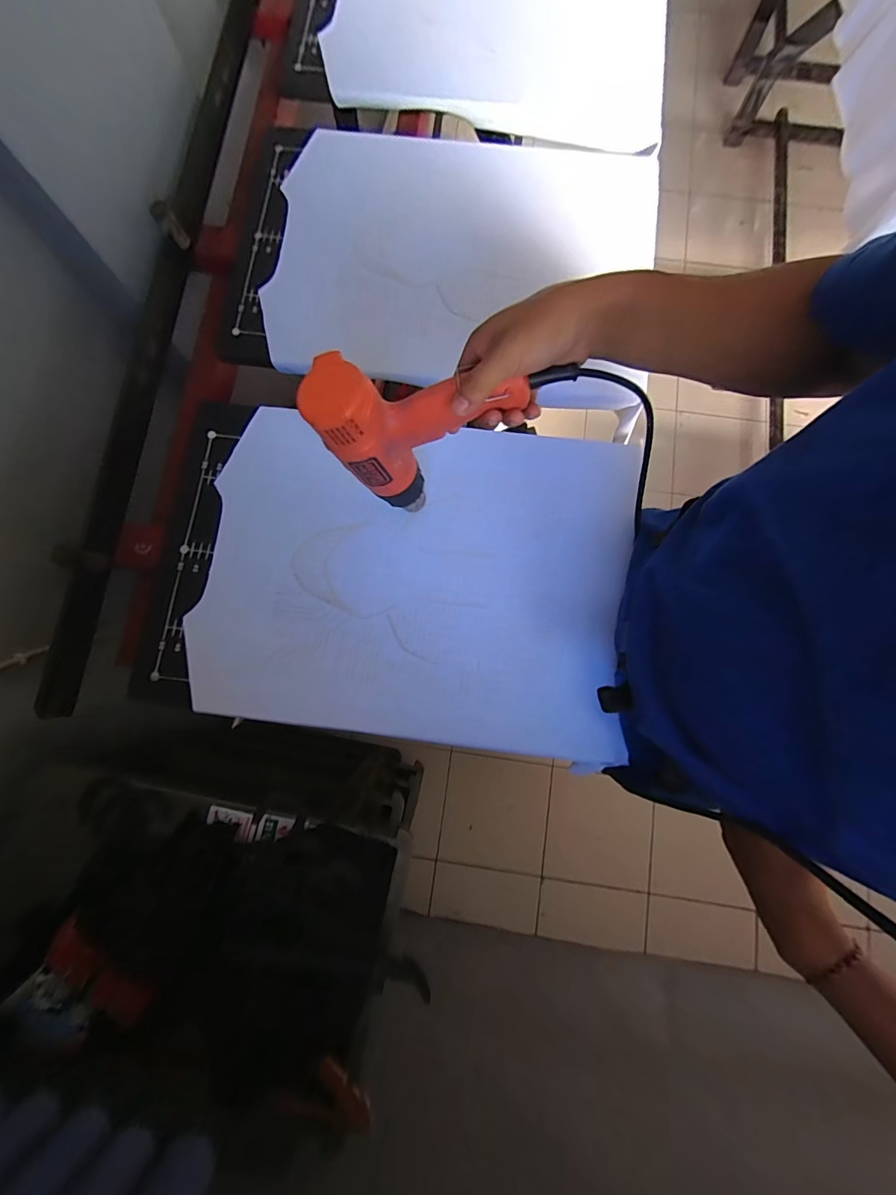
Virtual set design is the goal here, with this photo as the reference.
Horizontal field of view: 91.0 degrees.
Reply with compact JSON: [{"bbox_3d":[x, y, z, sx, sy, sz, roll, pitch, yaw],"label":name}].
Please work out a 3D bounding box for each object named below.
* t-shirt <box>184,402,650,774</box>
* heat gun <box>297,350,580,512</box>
[{"bbox_3d":[-0.039,-0.031,0.542,0.510,0.016,0.391,9,79,2],"label":"t-shirt"},{"bbox_3d":[-0.010,-0.144,0.425,0.211,0.178,0.066,1,79,1],"label":"heat gun"}]

